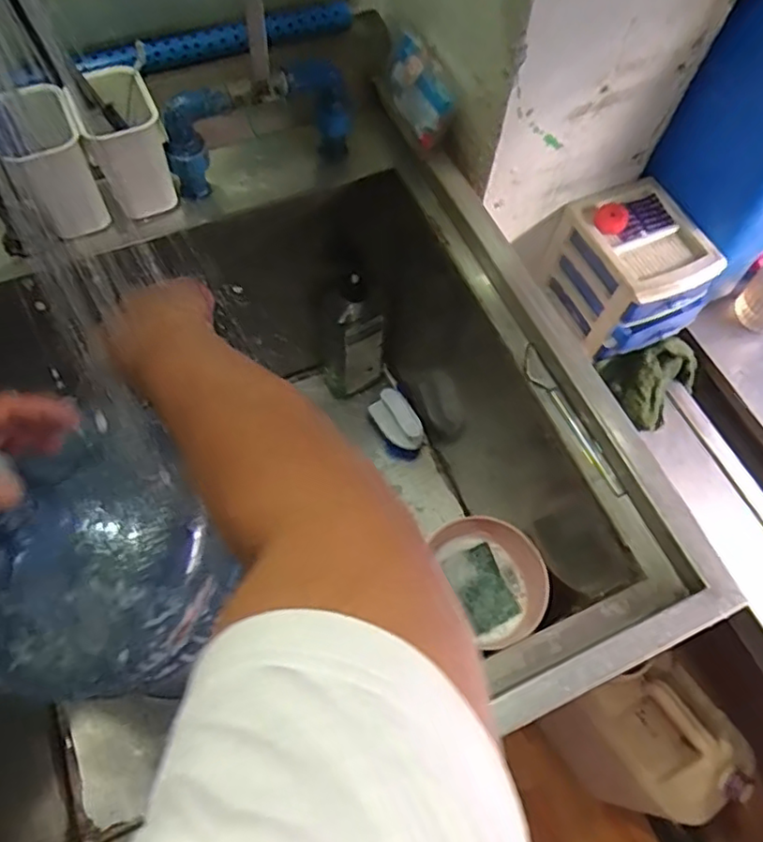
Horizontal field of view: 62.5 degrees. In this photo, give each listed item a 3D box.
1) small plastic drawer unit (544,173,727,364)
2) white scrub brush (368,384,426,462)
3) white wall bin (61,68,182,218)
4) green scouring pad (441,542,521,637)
[{"bbox_3d":[0.326,-0.192,0.832,0.144,0.137,0.178,-20,68,-12],"label":"small plastic drawer unit"},{"bbox_3d":[0.025,0.006,0.970,0.062,0.062,0.102,-22,68,-13],"label":"white scrub brush"},{"bbox_3d":[-0.264,-0.287,0.660,0.075,0.127,0.112,-20,68,-12],"label":"white wall bin"},{"bbox_3d":[0.122,0.204,0.767,0.062,0.014,0.095,-20,68,-12],"label":"green scouring pad"}]

